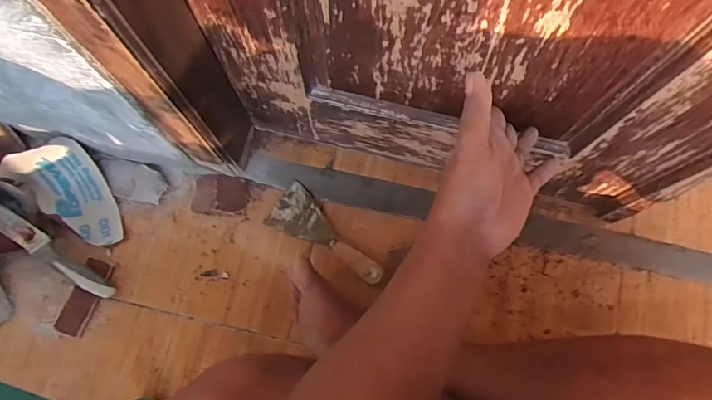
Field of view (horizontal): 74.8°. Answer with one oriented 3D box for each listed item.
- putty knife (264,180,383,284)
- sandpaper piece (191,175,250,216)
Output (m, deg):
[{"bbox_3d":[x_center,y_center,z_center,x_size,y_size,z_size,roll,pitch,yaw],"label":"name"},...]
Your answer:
[{"bbox_3d":[-0.033,0.044,0.609,0.166,0.019,0.065,32,77,8],"label":"putty knife"},{"bbox_3d":[-0.183,-0.008,0.625,0.074,0.022,0.053,6,75,1],"label":"sandpaper piece"}]

